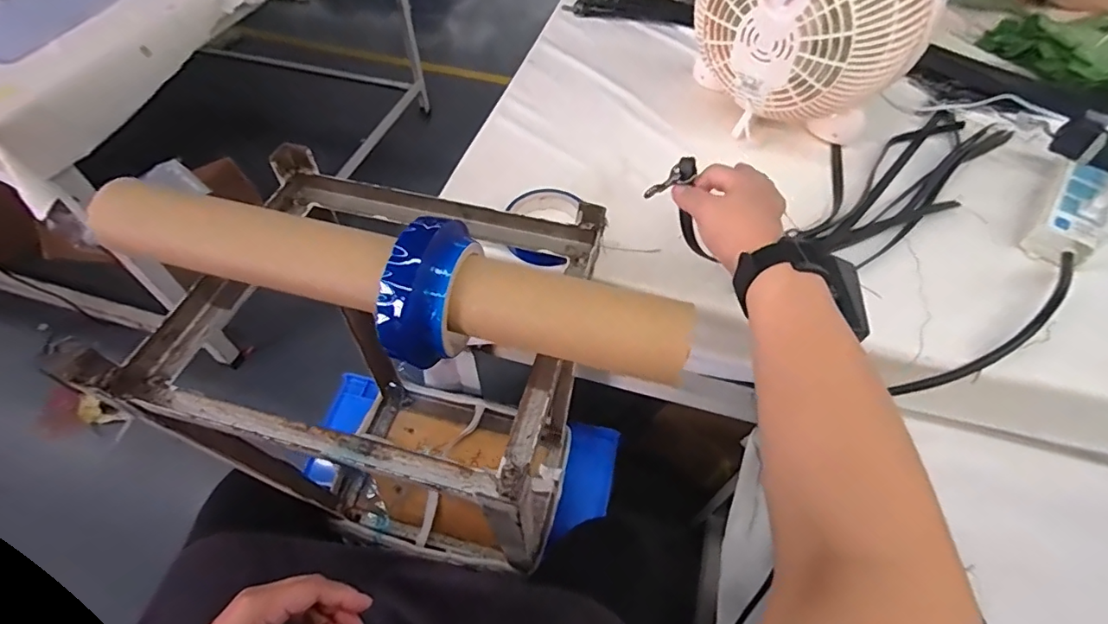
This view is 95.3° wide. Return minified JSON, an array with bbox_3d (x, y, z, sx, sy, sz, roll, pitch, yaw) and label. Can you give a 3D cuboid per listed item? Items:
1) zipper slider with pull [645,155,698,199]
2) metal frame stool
[{"bbox_3d":[0.106,-0.118,0.450,0.055,0.009,0.020,-37,62,-8],"label":"zipper slider with pull"},{"bbox_3d":[-0.153,0.124,0.611,0.327,0.498,0.271,13,55,7],"label":"metal frame stool"}]

